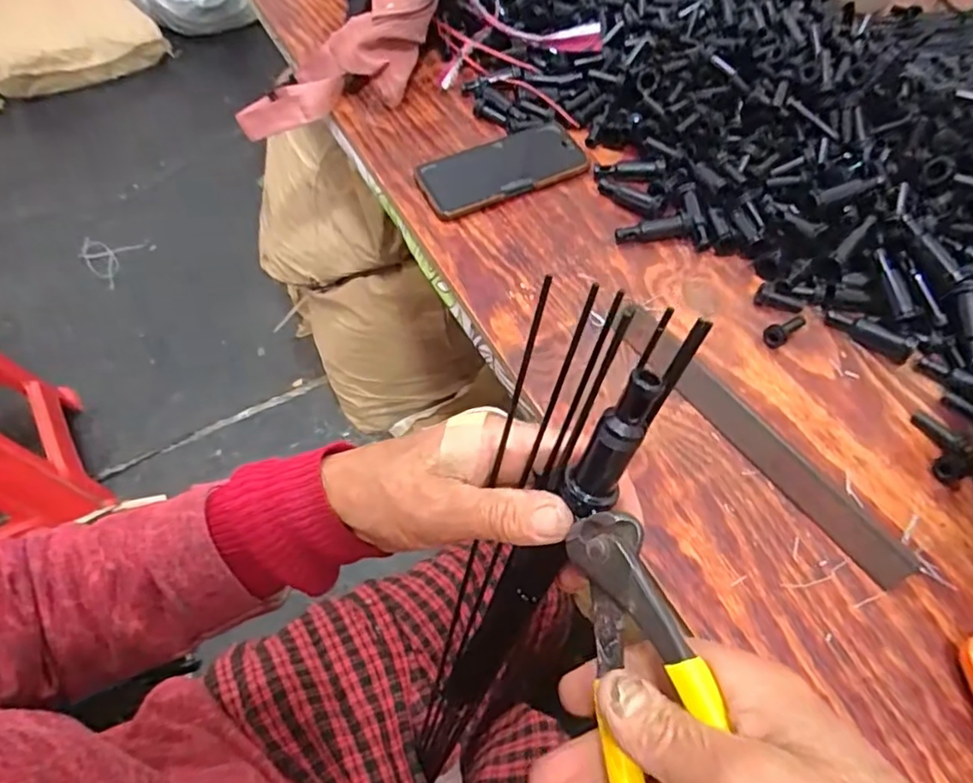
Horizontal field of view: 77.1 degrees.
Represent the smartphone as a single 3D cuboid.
[{"bbox_3d":[0.016,-0.220,0.597,0.166,0.008,0.073,-24,62,-13],"label":"smartphone"}]

